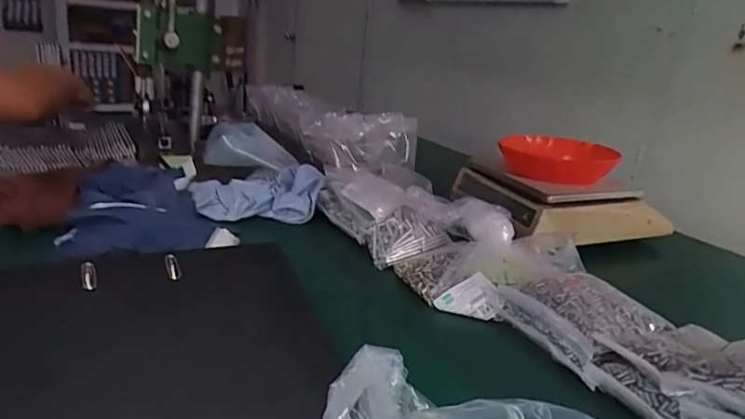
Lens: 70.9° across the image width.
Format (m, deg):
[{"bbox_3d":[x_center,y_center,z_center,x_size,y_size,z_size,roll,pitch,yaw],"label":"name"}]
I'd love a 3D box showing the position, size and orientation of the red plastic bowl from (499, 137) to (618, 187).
[{"bbox_3d":[0.338,-0.092,0.959,0.189,0.053,0.178,5,18,-2],"label":"red plastic bowl"}]

